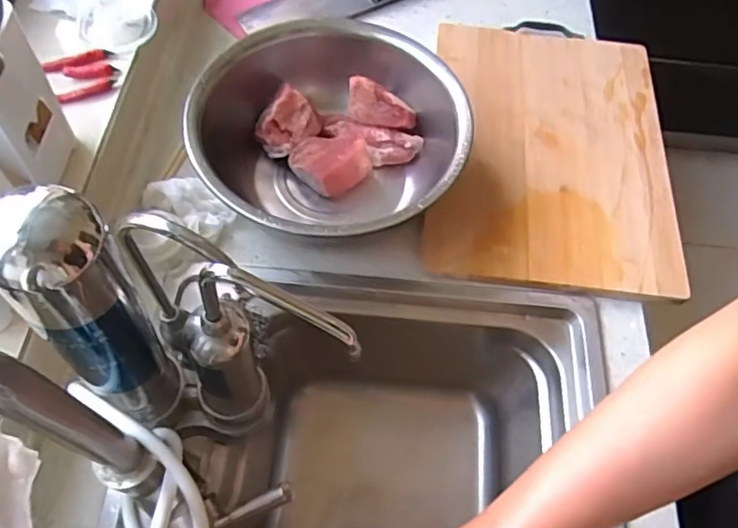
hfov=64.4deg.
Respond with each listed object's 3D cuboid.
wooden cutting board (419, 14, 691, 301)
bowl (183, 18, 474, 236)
[{"bbox_3d":[0.215,-0.151,0.687,0.274,0.023,0.396,7,61,1],"label":"wooden cutting board"},{"bbox_3d":[-0.036,-0.124,0.612,0.265,0.106,0.259,2,61,-3],"label":"bowl"}]

